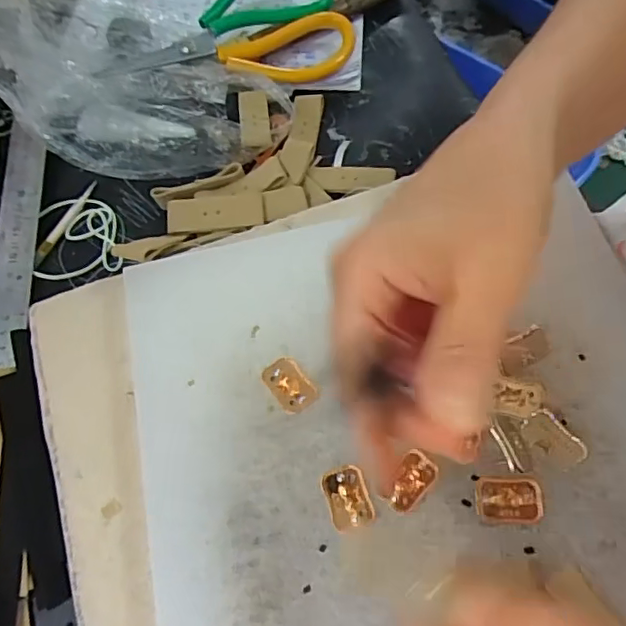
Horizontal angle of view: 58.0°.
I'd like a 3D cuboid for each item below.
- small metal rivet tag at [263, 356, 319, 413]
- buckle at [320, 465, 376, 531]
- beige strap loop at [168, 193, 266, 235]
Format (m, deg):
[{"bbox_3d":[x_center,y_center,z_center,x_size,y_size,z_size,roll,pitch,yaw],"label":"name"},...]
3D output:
[{"bbox_3d":[-0.011,0.034,0.271,0.019,0.004,0.028,-33,66,-13],"label":"small metal rivet tag"},{"bbox_3d":[0.015,0.081,0.248,0.018,0.004,0.026,-17,63,-5],"label":"buckle"},{"bbox_3d":[-0.061,-0.062,0.350,0.060,0.004,0.021,-5,83,1],"label":"beige strap loop"}]

